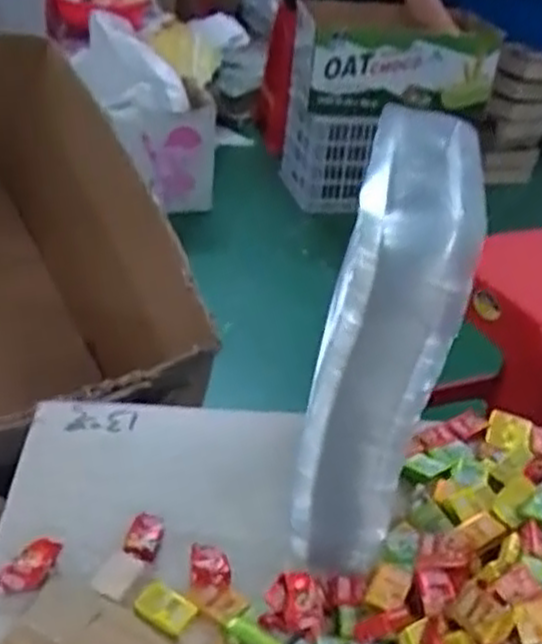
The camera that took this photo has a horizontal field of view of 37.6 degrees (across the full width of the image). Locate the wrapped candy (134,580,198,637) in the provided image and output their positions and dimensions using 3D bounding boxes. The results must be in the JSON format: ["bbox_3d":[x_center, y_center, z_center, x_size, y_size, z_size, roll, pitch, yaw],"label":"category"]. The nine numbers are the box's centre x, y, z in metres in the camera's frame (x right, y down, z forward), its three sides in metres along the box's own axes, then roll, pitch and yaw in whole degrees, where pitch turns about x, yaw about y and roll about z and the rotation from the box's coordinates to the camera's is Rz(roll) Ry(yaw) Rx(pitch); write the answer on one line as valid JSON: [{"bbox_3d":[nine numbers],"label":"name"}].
[{"bbox_3d":[-0.049,0.134,0.373,0.026,0.005,0.018,22,36,22],"label":"wrapped candy"}]

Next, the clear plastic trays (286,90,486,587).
[{"bbox_3d":[0.050,0.020,0.367,0.053,0.216,0.062,11,33,6],"label":"clear plastic trays"}]

